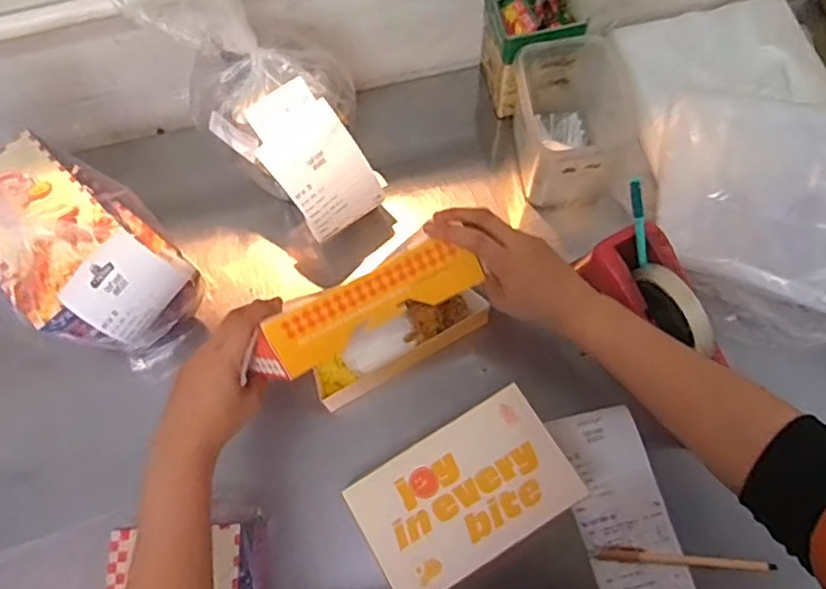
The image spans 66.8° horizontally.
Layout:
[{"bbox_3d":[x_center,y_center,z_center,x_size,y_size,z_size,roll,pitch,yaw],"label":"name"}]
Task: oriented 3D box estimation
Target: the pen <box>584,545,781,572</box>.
[{"bbox_3d":[0.232,0.227,0.538,0.149,0.013,0.012,3,72,3],"label":"pen"}]

